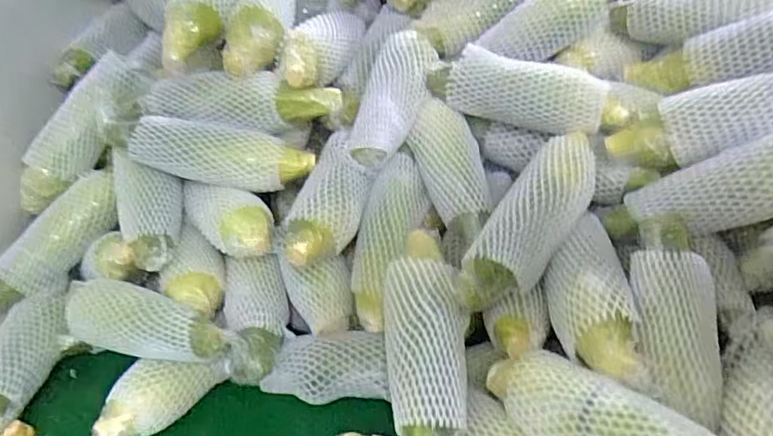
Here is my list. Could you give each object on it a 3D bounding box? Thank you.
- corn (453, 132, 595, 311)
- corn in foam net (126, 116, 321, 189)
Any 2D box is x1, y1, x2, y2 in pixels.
[{"bbox_3d":[0.148,0.001,0.586,0.071,0.050,0.233,24,68,37],"label":"corn"},{"bbox_3d":[-0.192,-0.076,0.676,0.202,0.072,0.052,2,31,7],"label":"corn in foam net"}]

